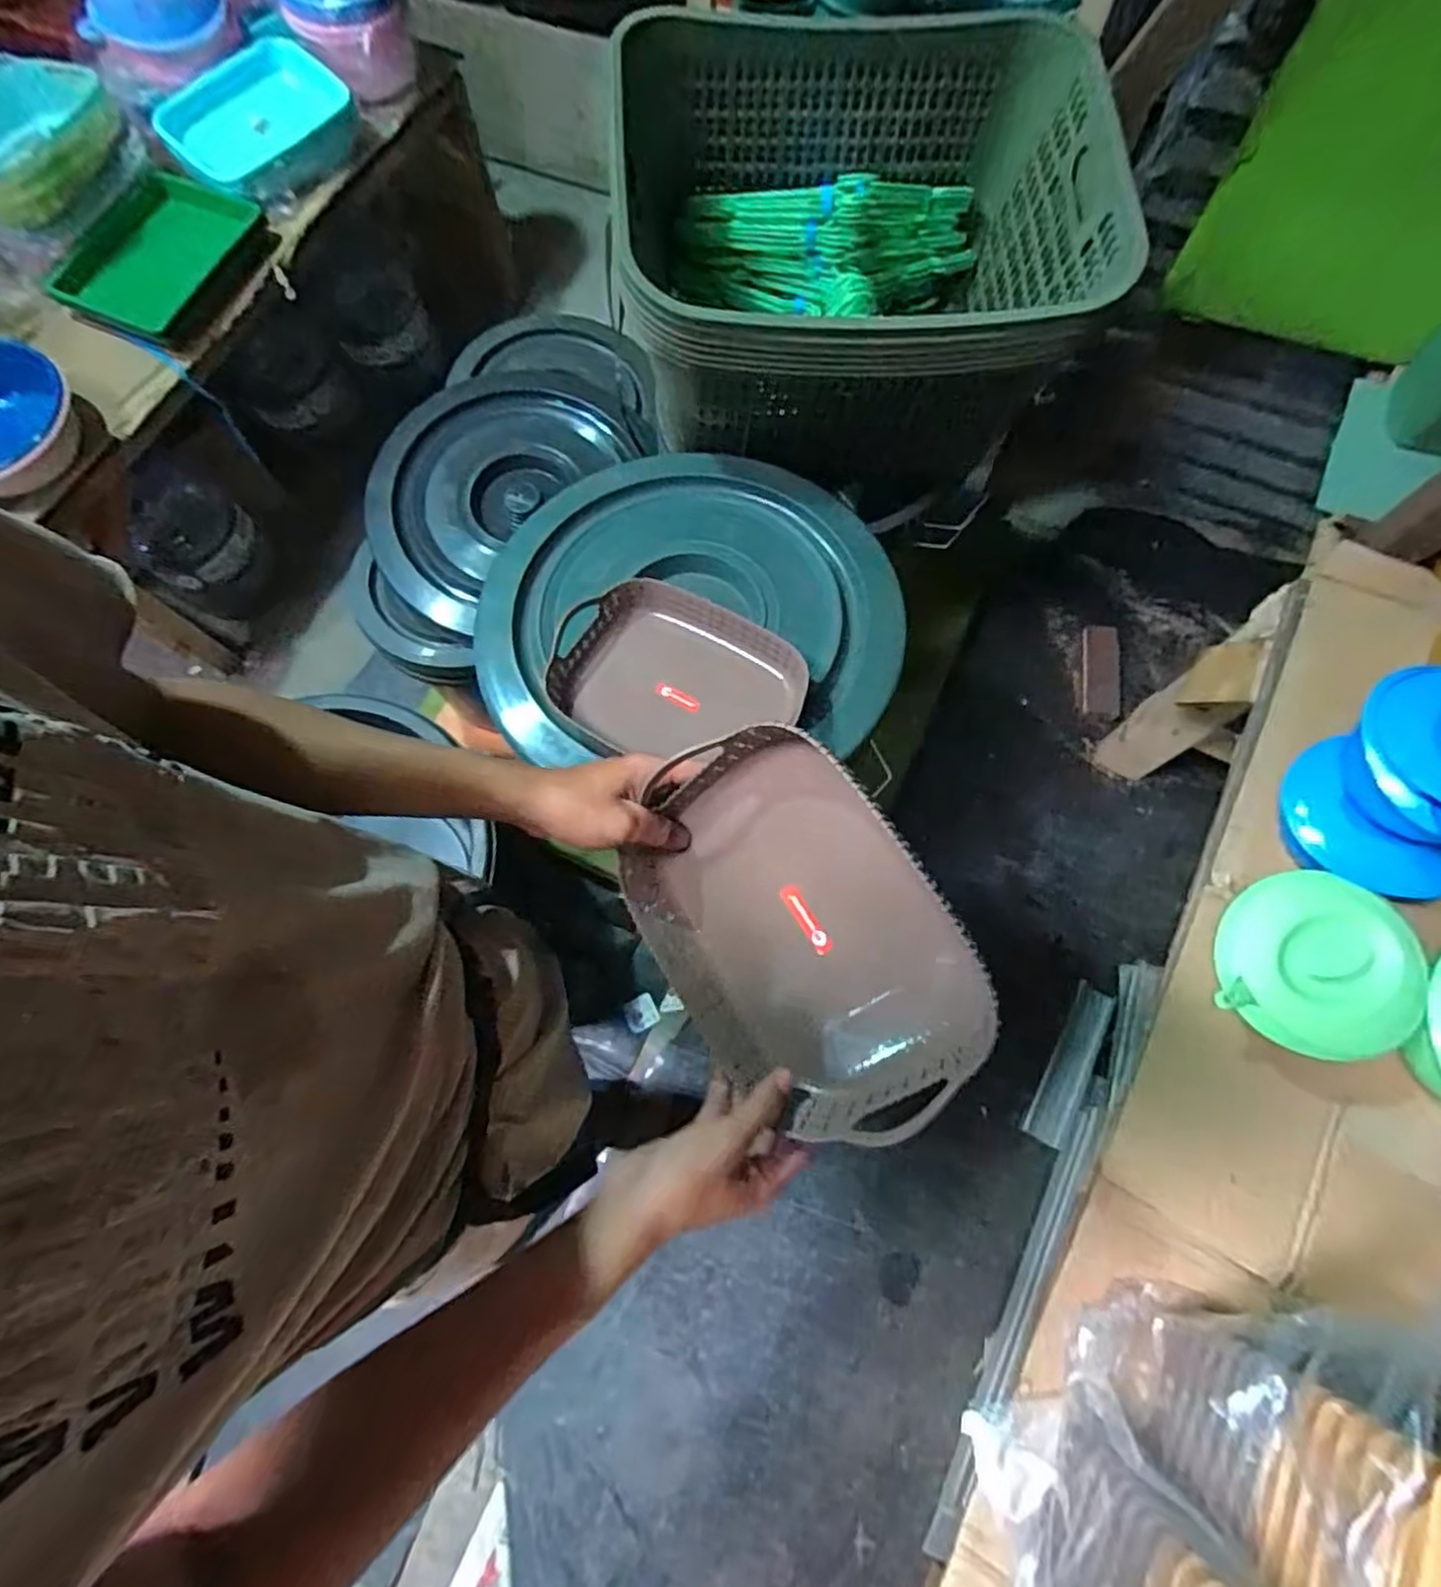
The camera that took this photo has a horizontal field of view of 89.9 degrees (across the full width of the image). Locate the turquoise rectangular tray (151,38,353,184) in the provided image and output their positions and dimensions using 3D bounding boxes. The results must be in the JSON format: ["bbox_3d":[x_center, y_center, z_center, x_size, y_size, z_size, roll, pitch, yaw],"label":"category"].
[{"bbox_3d":[-0.797,-1.161,1.231,0.292,0.091,0.139,-40,76,-11],"label":"turquoise rectangular tray"}]

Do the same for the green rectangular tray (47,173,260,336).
[{"bbox_3d":[-0.902,-0.865,1.160,0.180,0.054,0.274,25,74,8],"label":"green rectangular tray"}]

